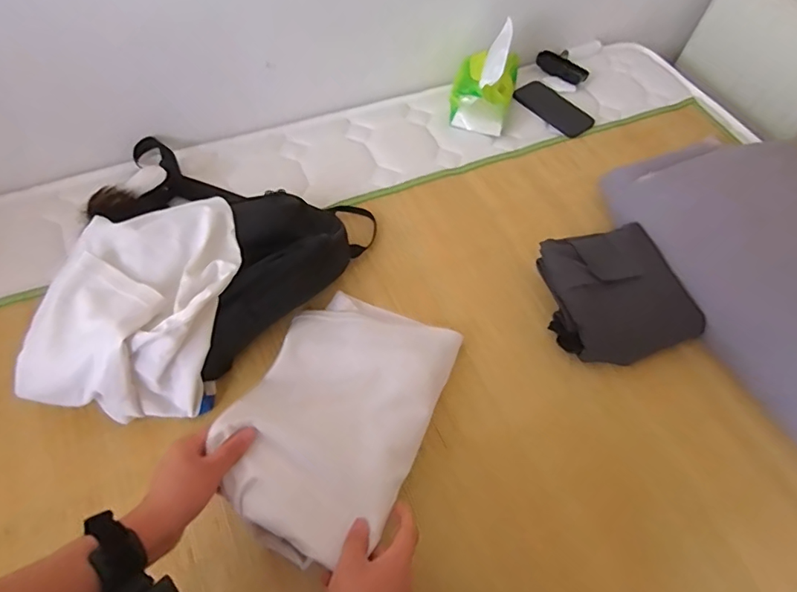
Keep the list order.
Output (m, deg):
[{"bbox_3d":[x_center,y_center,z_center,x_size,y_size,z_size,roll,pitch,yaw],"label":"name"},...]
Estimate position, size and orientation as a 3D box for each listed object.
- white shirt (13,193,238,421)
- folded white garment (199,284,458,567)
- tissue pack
[{"bbox_3d":[-0.314,0.005,0.632,0.203,0.130,0.272,9,57,1],"label":"white shirt"},{"bbox_3d":[-0.069,0.127,0.594,0.204,0.033,0.321,22,44,10],"label":"folded white garment"},{"bbox_3d":[0.163,-0.404,0.922,0.104,0.132,0.162,17,60,7],"label":"tissue pack"}]

